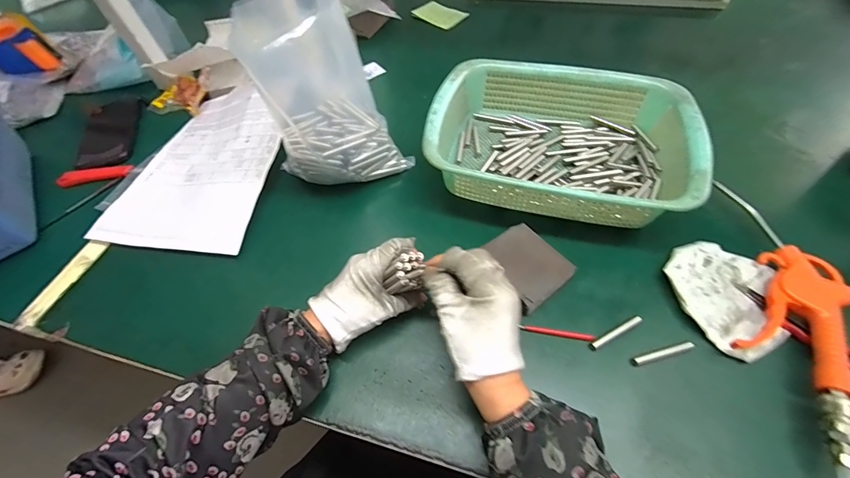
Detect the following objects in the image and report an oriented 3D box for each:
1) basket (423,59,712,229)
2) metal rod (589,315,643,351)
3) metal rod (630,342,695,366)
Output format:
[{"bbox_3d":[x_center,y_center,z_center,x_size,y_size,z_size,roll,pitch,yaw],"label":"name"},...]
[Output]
[{"bbox_3d":[0.162,-0.120,0.454,0.294,0.081,0.218,17,58,15],"label":"basket"},{"bbox_3d":[0.184,0.089,0.349,0.058,0.005,0.008,-25,57,-12],"label":"metal rod"},{"bbox_3d":[0.222,0.106,0.338,0.060,0.004,0.007,-13,55,-6],"label":"metal rod"}]

